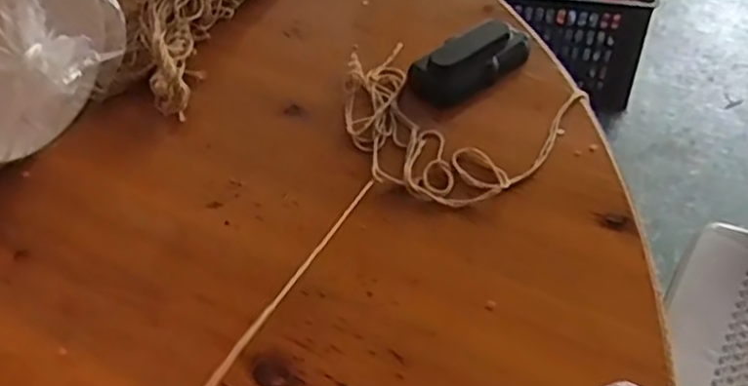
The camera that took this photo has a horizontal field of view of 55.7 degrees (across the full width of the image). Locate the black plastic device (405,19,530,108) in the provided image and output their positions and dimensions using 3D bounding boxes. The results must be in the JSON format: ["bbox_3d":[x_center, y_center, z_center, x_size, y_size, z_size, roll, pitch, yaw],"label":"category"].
[{"bbox_3d":[0.079,-0.108,0.576,0.109,0.028,0.045,-28,53,-20],"label":"black plastic device"}]

